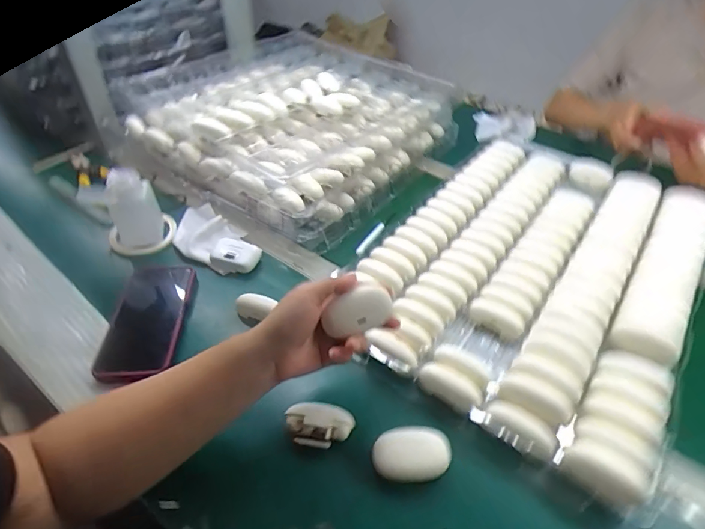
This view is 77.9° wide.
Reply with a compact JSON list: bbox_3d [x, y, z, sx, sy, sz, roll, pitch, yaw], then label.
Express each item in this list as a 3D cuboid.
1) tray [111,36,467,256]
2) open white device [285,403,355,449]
[{"bbox_3d":[-0.114,-0.269,0.820,0.473,0.140,0.478,28,49,24],"label":"tray"},{"bbox_3d":[-0.032,0.158,0.426,0.064,0.024,0.036,4,44,2],"label":"open white device"}]

